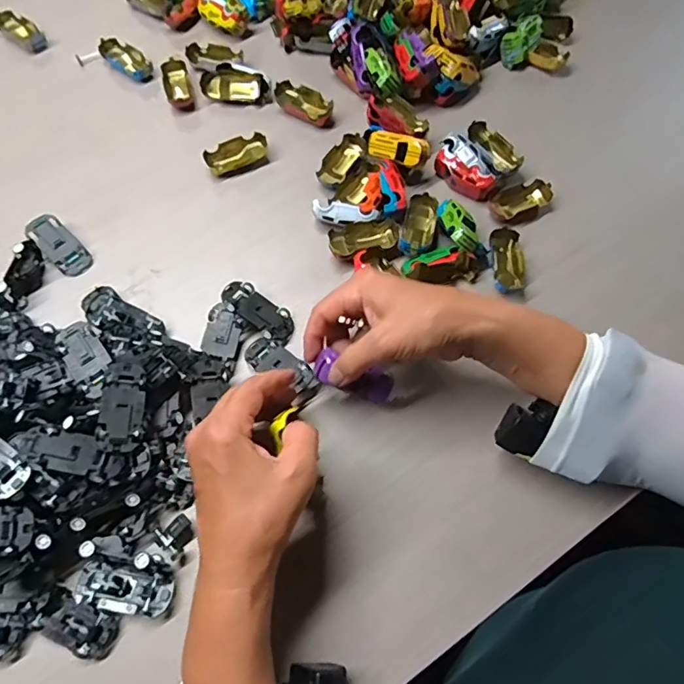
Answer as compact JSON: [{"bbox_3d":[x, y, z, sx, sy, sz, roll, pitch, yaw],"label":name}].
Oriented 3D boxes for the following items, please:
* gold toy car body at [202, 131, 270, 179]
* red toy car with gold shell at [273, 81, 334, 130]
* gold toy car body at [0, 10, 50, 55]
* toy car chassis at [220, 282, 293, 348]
[{"bbox_3d":[-0.107,-0.191,0.521,0.063,0.014,0.035,-30,70,-13],"label":"gold toy car body"},{"bbox_3d":[-0.040,-0.255,0.547,0.066,0.017,0.030,35,70,13],"label":"red toy car with gold shell"},{"bbox_3d":[-0.370,-0.357,0.589,0.064,0.018,0.031,36,71,14],"label":"gold toy car body"},{"bbox_3d":[-0.071,-0.027,0.442,0.067,0.011,0.030,37,70,-2],"label":"toy car chassis"}]

